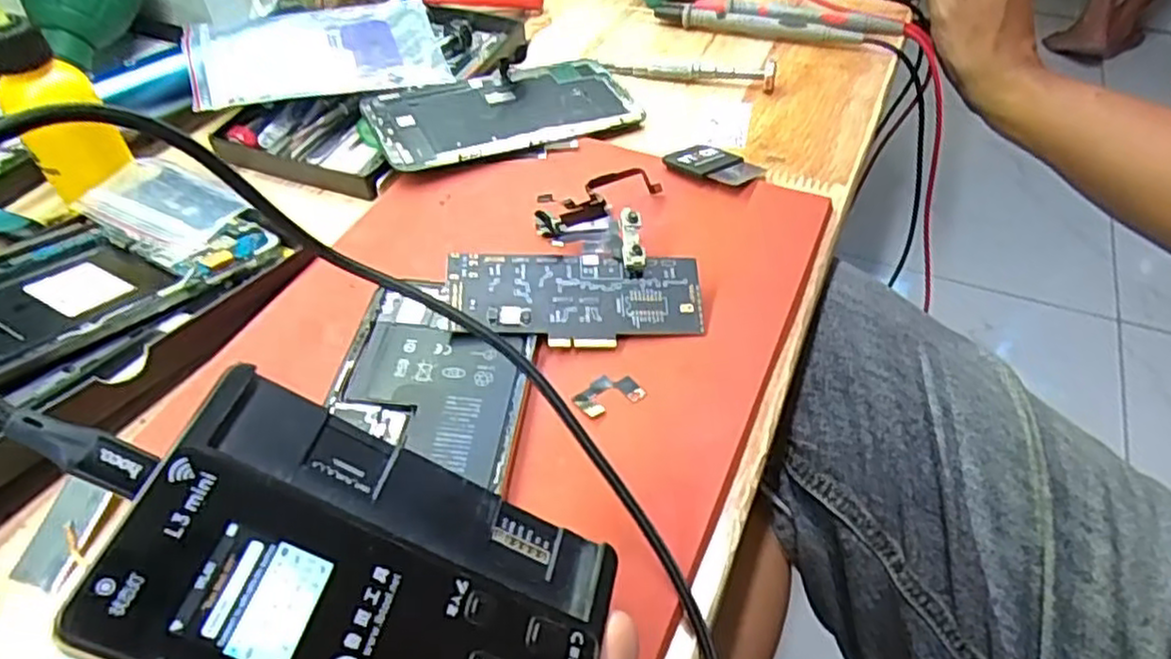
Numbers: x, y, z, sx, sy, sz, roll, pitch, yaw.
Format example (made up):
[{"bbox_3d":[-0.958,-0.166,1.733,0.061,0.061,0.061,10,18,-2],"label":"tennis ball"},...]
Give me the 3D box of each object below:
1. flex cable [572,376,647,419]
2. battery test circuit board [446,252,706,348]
[{"bbox_3d":[0.007,0.023,0.269,0.026,0.004,0.016,-20,50,-17],"label":"flex cable"},{"bbox_3d":[-0.003,-0.012,0.289,0.097,0.004,0.040,-1,67,-6],"label":"battery test circuit board"}]

